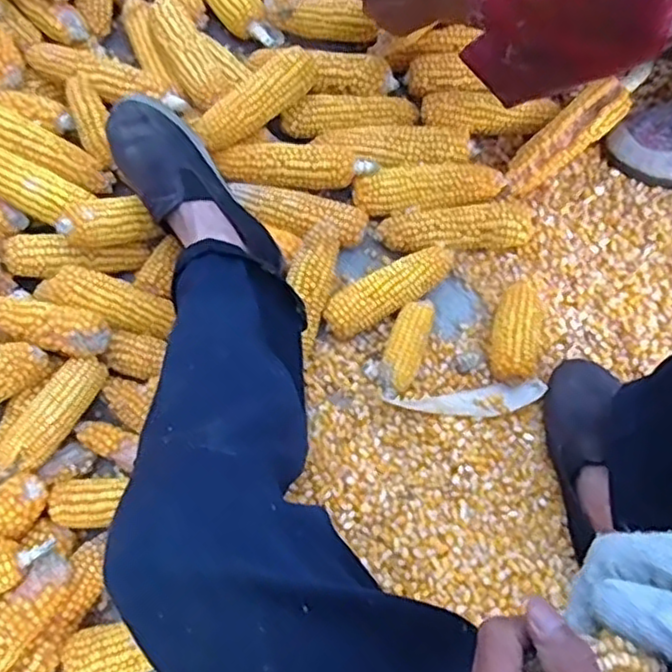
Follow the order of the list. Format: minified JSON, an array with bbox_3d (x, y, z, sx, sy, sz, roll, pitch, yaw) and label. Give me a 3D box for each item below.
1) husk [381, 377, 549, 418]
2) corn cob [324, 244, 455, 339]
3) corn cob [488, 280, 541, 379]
[{"bbox_3d":[0.135,0.067,0.712,0.160,0.013,0.033,-7,73,1],"label":"husk"},{"bbox_3d":[0.060,-0.049,0.754,0.157,0.044,0.049,-29,74,-7],"label":"corn cob"},{"bbox_3d":[0.191,-0.007,0.724,0.050,0.041,0.108,10,74,6],"label":"corn cob"}]

